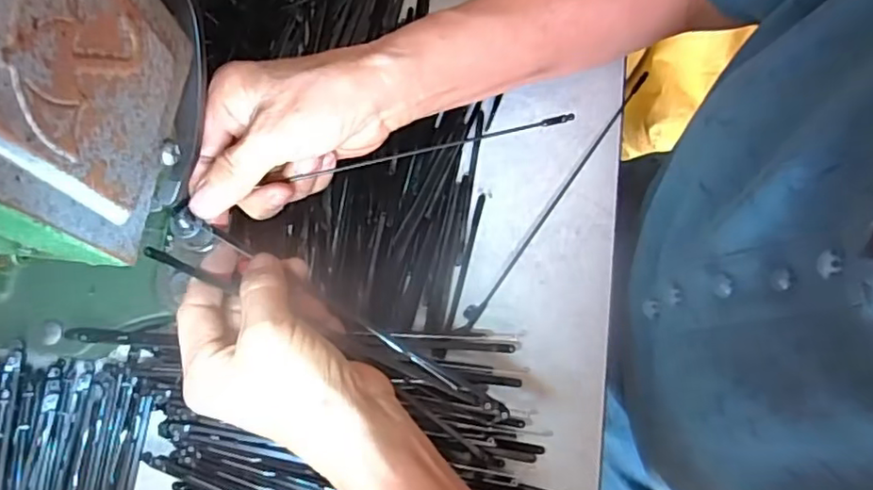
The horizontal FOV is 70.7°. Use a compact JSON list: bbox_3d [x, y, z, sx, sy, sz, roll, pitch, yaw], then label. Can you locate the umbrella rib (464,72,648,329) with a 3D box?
[{"bbox_3d":[0.074,-0.031,0.370,0.008,0.004,0.195,35,78,11],"label":"umbrella rib"}]

